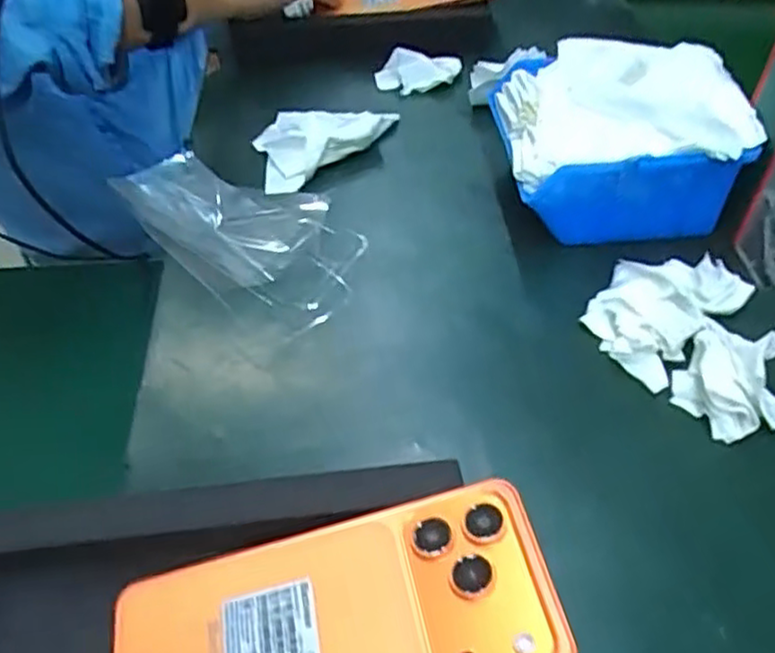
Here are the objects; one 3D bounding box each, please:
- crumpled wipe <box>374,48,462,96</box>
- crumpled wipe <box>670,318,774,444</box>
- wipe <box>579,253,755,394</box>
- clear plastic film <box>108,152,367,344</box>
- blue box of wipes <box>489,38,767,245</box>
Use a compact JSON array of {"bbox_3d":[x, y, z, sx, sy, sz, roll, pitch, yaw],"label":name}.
[{"bbox_3d":[0.027,-0.205,0.570,0.067,0.029,0.025,-9,48,-10],"label":"crumpled wipe"},{"bbox_3d":[0.172,0.026,0.349,0.052,0.038,0.052,1,48,-1],"label":"crumpled wipe"},{"bbox_3d":[0.149,-0.009,0.394,0.083,0.031,0.060,-35,58,-28],"label":"wipe"},{"bbox_3d":[-0.095,-0.064,0.458,0.184,0.030,0.102,37,57,27],"label":"clear plastic film"},{"bbox_3d":[0.142,-0.111,0.447,0.134,0.093,0.109,-1,49,-3],"label":"blue box of wipes"}]

